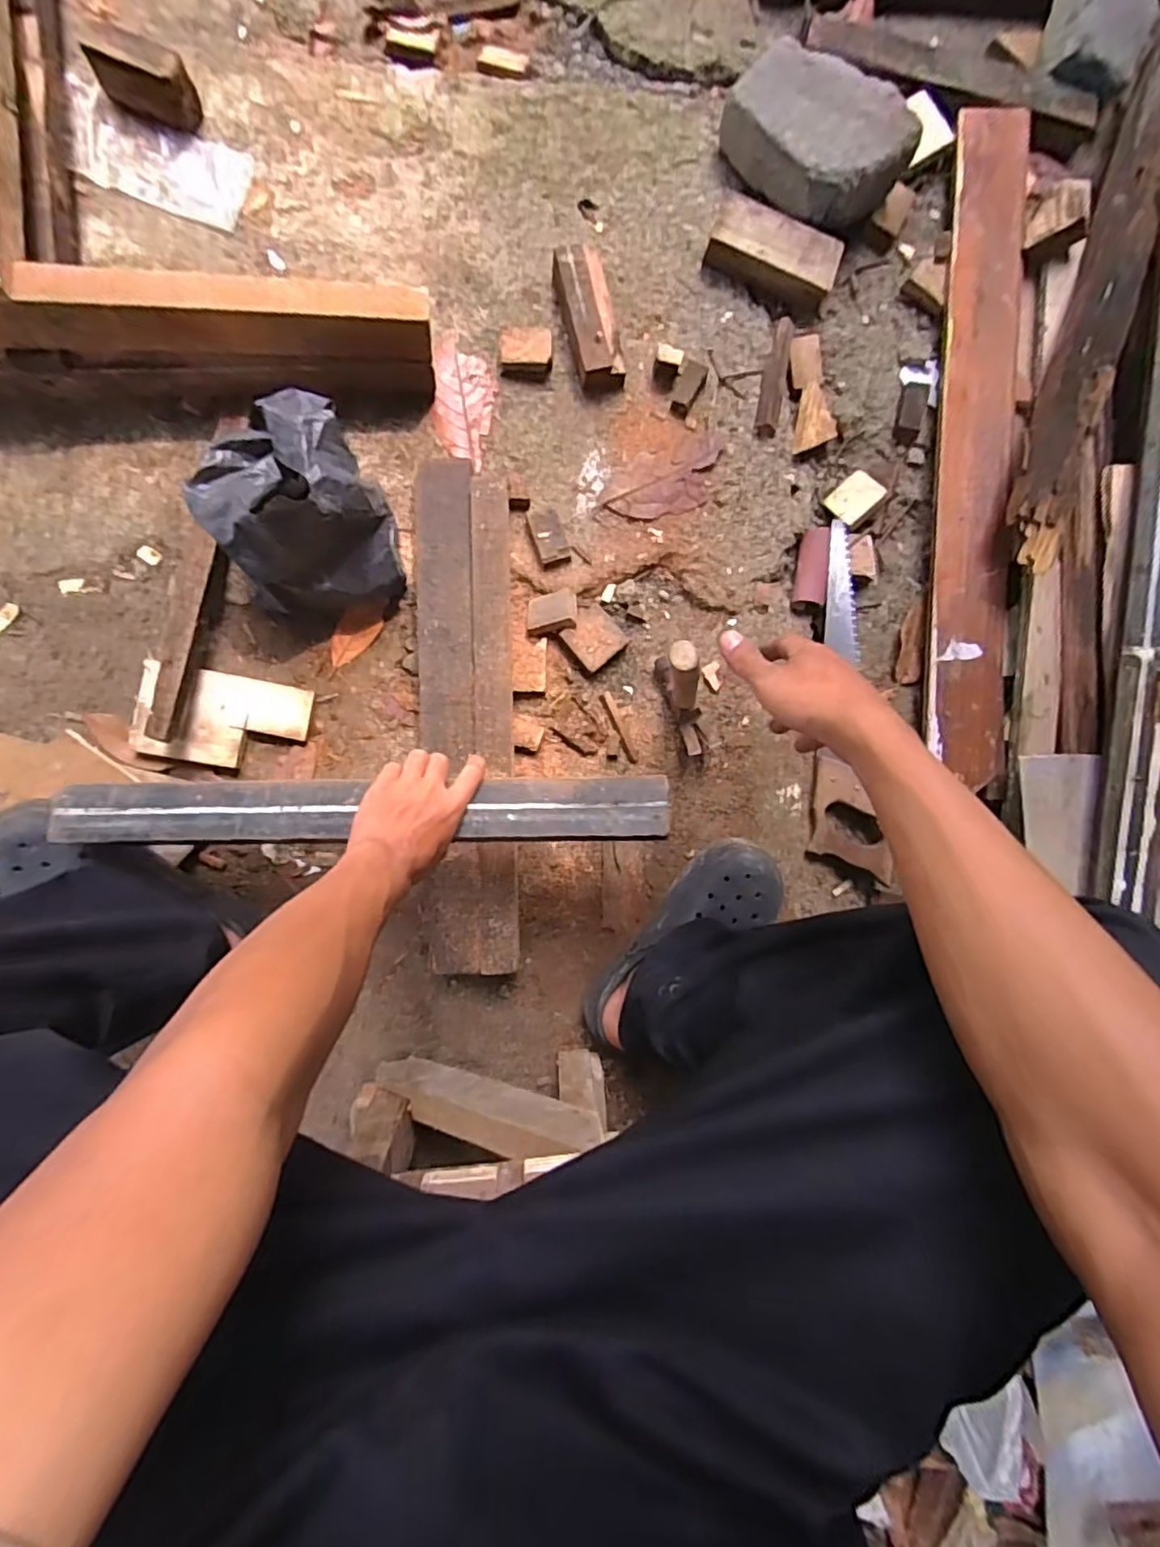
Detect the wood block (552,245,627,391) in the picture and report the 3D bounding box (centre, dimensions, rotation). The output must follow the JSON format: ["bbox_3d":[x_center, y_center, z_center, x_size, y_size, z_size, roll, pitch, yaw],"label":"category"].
[{"bbox_3d":[0.013,-0.528,0.731,0.057,0.045,0.147,-16,90,-6],"label":"wood block"}]

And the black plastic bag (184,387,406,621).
[{"bbox_3d":[-0.283,-0.272,0.638,0.170,0.168,0.187,-5,89,-6],"label":"black plastic bag"}]

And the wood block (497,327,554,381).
[{"bbox_3d":[-0.063,-0.488,0.732,0.060,0.029,0.044,4,88,-6],"label":"wood block"}]

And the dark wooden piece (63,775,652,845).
[{"bbox_3d":[-0.196,0.033,0.562,0.546,0.020,0.055,0,88,1],"label":"dark wooden piece"}]

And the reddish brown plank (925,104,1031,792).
[{"bbox_3d":[0.480,-0.401,0.757,0.093,0.031,0.808,3,89,-5],"label":"reddish brown plank"}]

